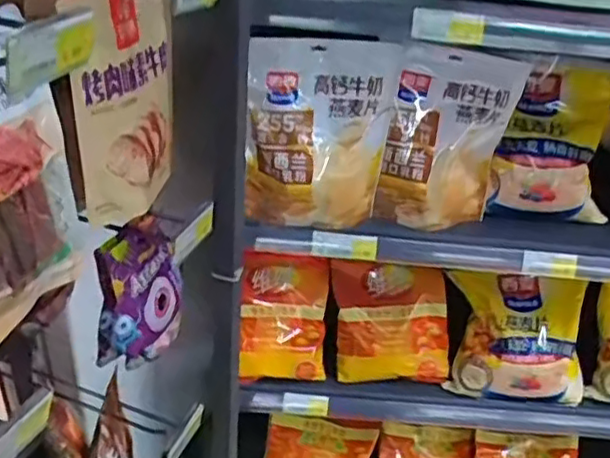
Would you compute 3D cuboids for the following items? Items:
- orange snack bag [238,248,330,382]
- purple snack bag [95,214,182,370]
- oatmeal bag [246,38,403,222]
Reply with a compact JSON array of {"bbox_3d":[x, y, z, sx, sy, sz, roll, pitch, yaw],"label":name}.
[{"bbox_3d":[-0.040,0.161,1.228,0.159,0.233,0.046,2,1,-1],"label":"orange snack bag"},{"bbox_3d":[-0.200,0.081,0.803,0.063,0.180,0.117,13,34,11],"label":"purple snack bag"},{"bbox_3d":[0.019,-0.129,0.939,0.204,0.278,0.054,3,34,-4],"label":"oatmeal bag"}]

